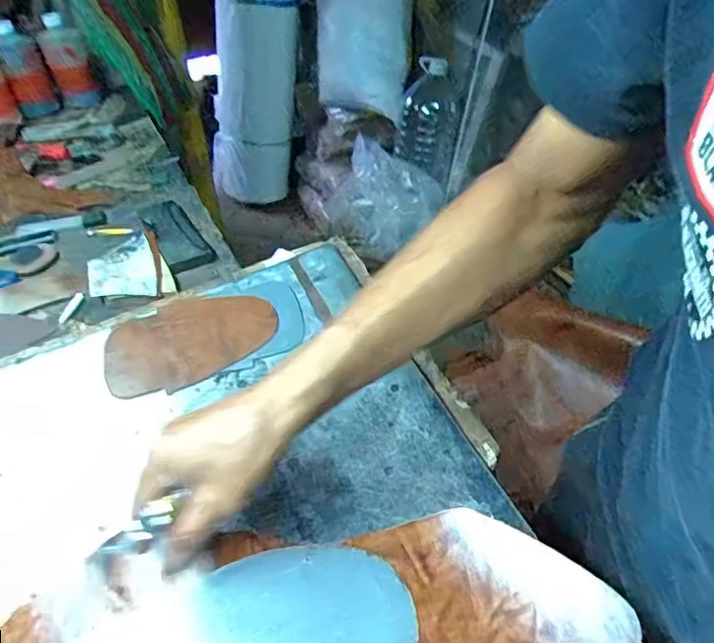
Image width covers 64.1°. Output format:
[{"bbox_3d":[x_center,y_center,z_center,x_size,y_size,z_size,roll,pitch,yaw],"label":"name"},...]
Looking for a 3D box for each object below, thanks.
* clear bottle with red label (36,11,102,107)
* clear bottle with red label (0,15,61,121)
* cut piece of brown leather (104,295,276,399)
[{"bbox_3d":[-0.511,-0.458,1.006,0.055,0.137,0.062,25,48,25],"label":"clear bottle with red label"},{"bbox_3d":[-0.566,-0.427,0.974,0.066,0.135,0.076,-19,46,-19],"label":"clear bottle with red label"},{"bbox_3d":[-0.161,0.017,0.551,0.160,0.005,0.099,-19,54,-9],"label":"cut piece of brown leather"}]

